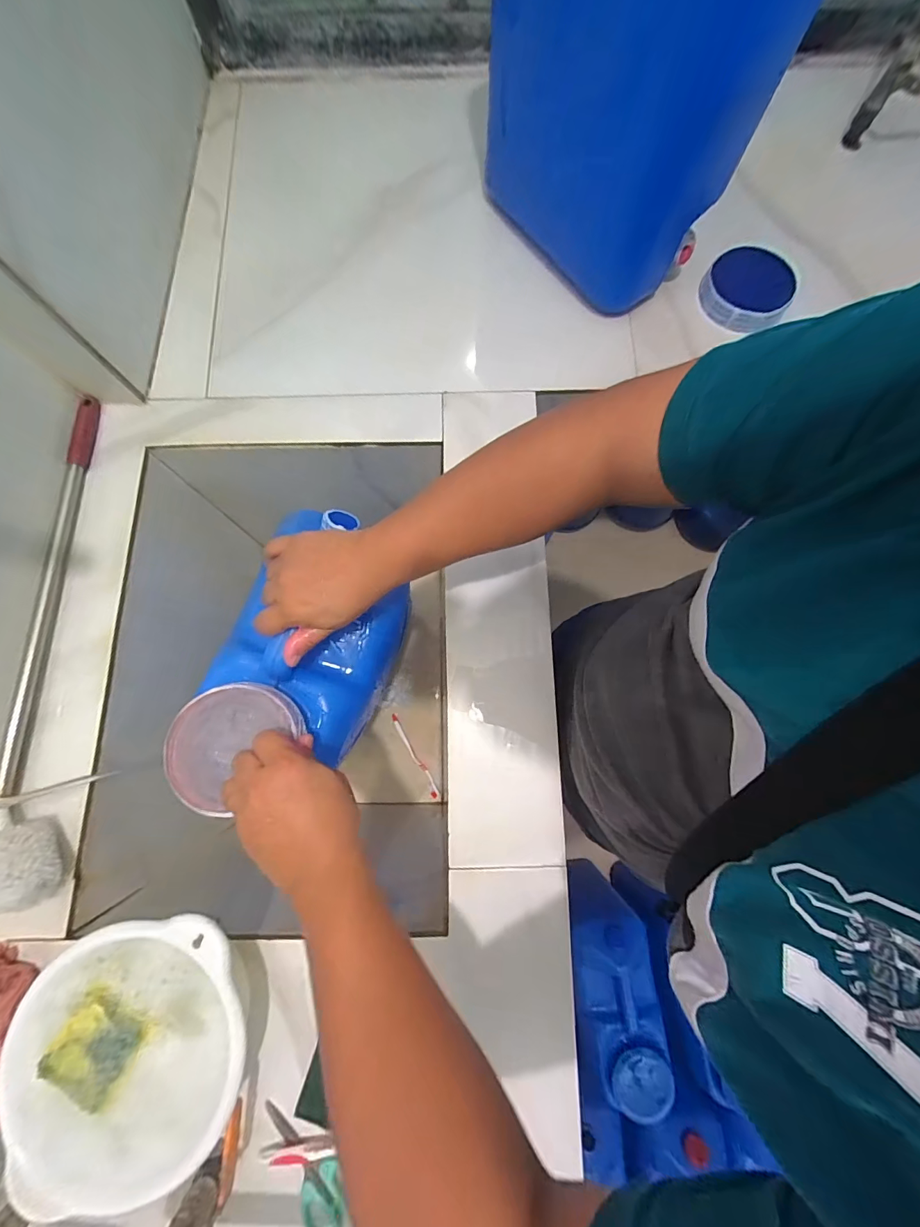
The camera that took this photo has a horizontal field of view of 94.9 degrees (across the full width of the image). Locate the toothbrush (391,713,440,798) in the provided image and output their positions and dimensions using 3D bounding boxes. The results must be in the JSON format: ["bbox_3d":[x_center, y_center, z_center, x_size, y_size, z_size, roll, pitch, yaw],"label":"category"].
[{"bbox_3d":[-0.094,0.293,0.877,0.017,0.009,0.187,-30,79,-5],"label":"toothbrush"}]

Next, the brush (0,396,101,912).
[{"bbox_3d":[-0.489,0.007,0.483,0.082,0.066,0.603,-7,78,0],"label":"brush"}]

